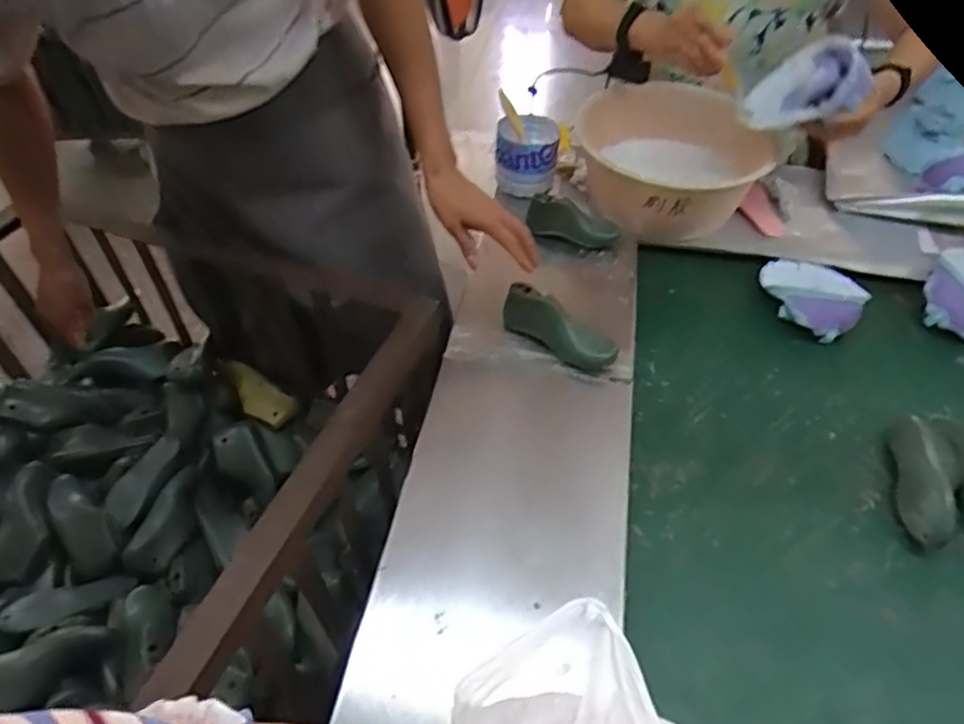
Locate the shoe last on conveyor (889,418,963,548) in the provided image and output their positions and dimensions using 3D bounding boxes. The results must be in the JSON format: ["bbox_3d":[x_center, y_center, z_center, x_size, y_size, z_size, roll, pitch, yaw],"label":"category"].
[{"bbox_3d":[0.489,0.128,0.706,0.054,0.049,0.158,13,49,12],"label":"shoe last on conveyor"}]

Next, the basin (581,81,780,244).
[{"bbox_3d":[0.283,-0.296,0.996,0.295,0.161,0.233,14,49,13],"label":"basin"}]

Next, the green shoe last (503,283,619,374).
[{"bbox_3d":[0.094,-0.043,0.802,0.160,0.072,0.050,24,53,21],"label":"green shoe last"}]

